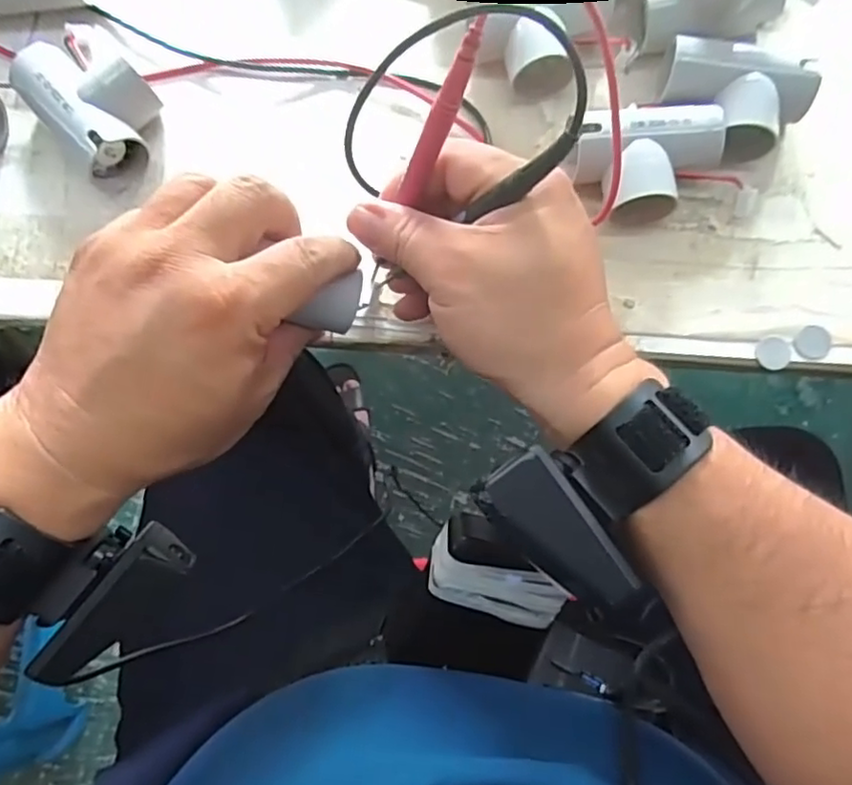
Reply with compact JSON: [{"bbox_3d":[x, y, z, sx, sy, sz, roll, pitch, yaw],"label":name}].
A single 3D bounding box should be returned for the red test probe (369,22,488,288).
[{"bbox_3d":[-0.003,-0.093,0.276,0.010,0.128,0.009,38,47,7],"label":"red test probe"}]

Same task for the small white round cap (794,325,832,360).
[{"bbox_3d":[0.199,-0.025,0.330,0.017,0.004,0.018,0,80,1],"label":"small white round cap"}]

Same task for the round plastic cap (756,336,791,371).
[{"bbox_3d":[0.179,-0.020,0.331,0.018,0.004,0.017,0,80,1],"label":"round plastic cap"}]

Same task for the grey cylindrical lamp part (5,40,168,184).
[{"bbox_3d":[-0.173,-0.153,0.342,0.058,0.037,0.073,-41,82,-6],"label":"grey cylindrical lamp part"}]

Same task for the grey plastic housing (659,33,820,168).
[{"bbox_3d":[0.157,-0.149,0.339,0.074,0.032,0.055,25,81,5],"label":"grey plastic housing"}]

